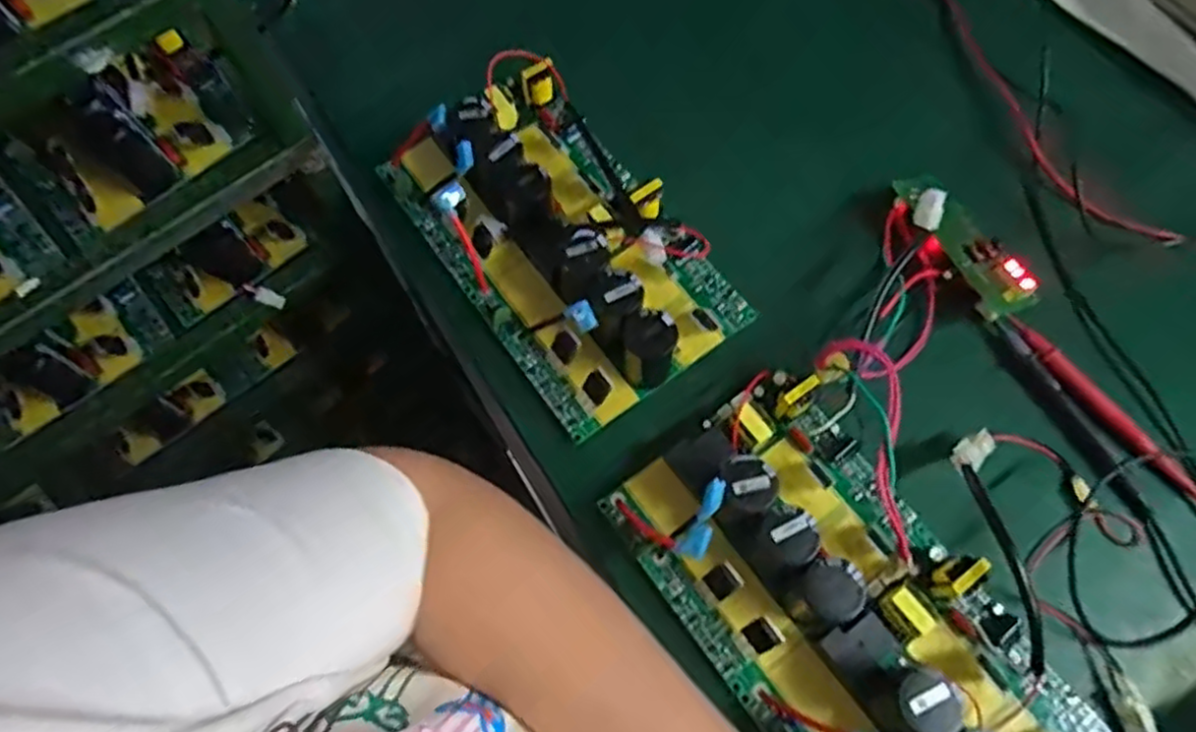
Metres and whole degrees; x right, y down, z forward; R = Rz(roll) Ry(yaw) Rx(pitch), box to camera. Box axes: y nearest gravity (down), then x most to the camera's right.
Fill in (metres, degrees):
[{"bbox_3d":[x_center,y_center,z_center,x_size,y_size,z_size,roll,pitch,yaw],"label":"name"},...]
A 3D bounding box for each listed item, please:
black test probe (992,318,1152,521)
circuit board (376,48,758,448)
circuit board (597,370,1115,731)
[{"bbox_3d":[0.274,0.029,0.406,0.014,0.009,0.130,-24,70,-9],"label":"black test probe"},{"bbox_3d":[-0.026,-0.091,0.443,0.143,0.056,0.240,-34,72,-12],"label":"circuit board"},{"bbox_3d":[0.129,0.119,0.348,0.146,0.053,0.244,-34,72,-12],"label":"circuit board"}]

